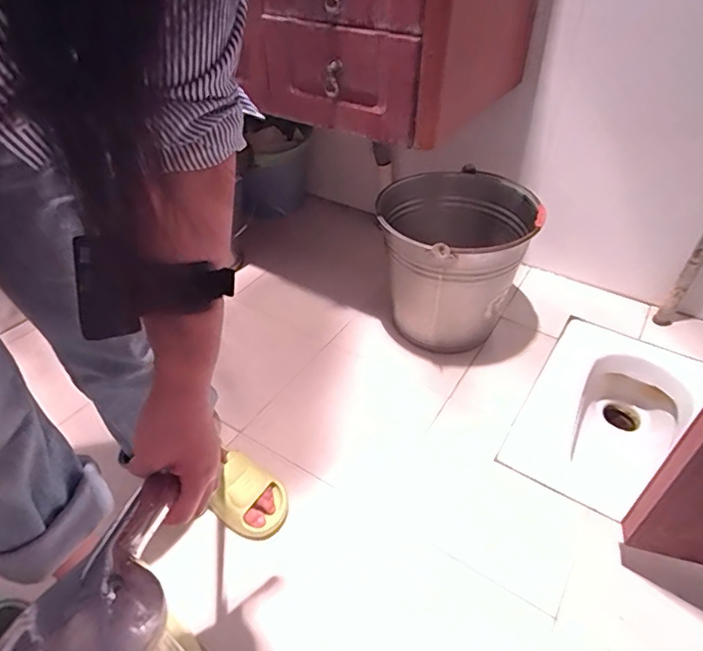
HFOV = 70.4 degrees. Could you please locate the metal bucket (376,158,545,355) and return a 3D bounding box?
[{"bbox_3d":[0.237,-0.134,1.150,0.308,0.320,0.368,10,41,14],"label":"metal bucket"}]

